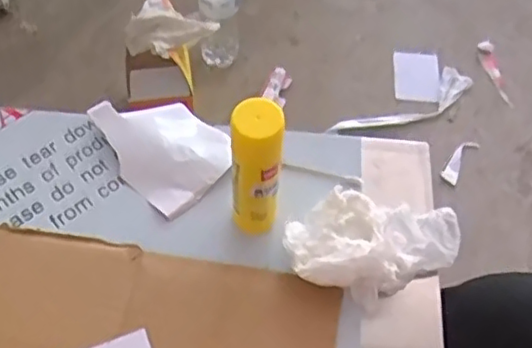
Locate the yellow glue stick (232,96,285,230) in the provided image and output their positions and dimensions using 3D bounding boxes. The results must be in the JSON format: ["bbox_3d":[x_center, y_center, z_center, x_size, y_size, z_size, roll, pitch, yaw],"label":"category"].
[{"bbox_3d":[-0.006,-0.001,0.397,0.030,0.111,0.027,3,58,-1],"label":"yellow glue stick"}]

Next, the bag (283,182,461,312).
[{"bbox_3d":[0.074,0.039,0.416,0.114,0.043,0.072,-16,60,-13],"label":"bag"}]

